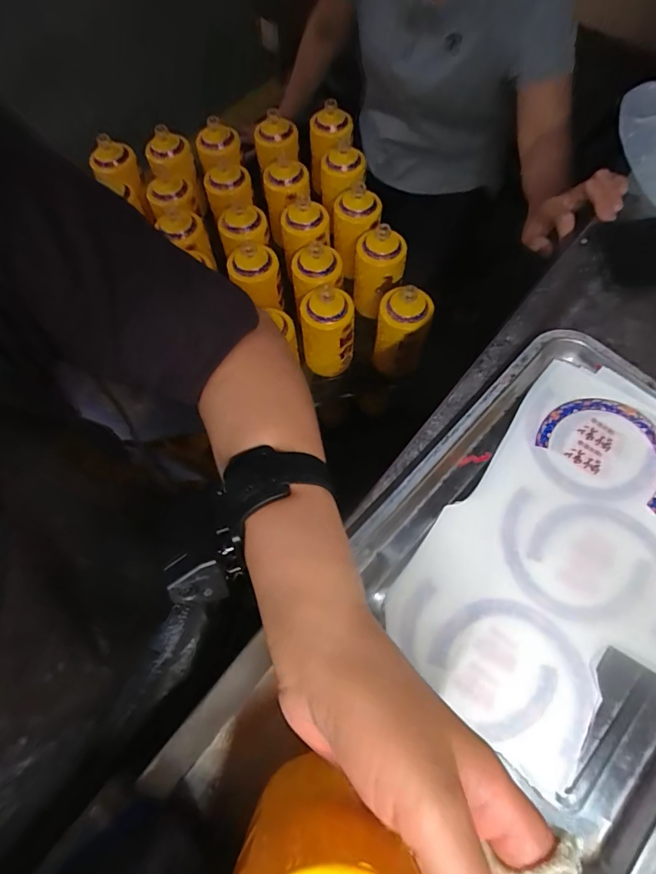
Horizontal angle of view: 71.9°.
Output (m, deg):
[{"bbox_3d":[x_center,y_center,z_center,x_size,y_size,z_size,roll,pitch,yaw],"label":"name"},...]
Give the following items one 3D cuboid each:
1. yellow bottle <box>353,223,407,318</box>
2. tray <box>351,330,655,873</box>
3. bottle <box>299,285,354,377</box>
[{"bbox_3d":[0.094,-0.302,0.850,0.087,0.159,0.083,8,67,5],"label":"yellow bottle"},{"bbox_3d":[0.193,0.084,0.339,0.250,0.031,0.312,40,72,16],"label":"tray"},{"bbox_3d":[-0.004,-0.179,0.788,0.093,0.167,0.080,-11,67,-3],"label":"bottle"}]

